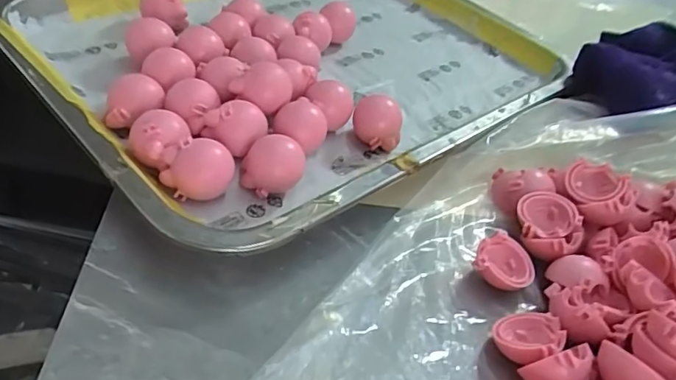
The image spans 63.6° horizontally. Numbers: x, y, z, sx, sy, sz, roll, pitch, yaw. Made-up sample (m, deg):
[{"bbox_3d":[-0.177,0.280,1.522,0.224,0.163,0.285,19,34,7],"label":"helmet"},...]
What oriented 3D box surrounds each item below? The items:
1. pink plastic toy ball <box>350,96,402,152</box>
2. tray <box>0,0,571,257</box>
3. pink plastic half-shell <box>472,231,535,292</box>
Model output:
[{"bbox_3d":[0.023,-0.039,0.324,0.028,0.026,0.028,10,42,-6],"label":"pink plastic toy ball"},{"bbox_3d":[-0.016,-0.110,0.383,0.363,0.041,0.275,-28,57,-37],"label":"tray"},{"bbox_3d":[0.083,0.035,0.268,0.027,0.015,0.028,2,42,-2],"label":"pink plastic half-shell"}]

